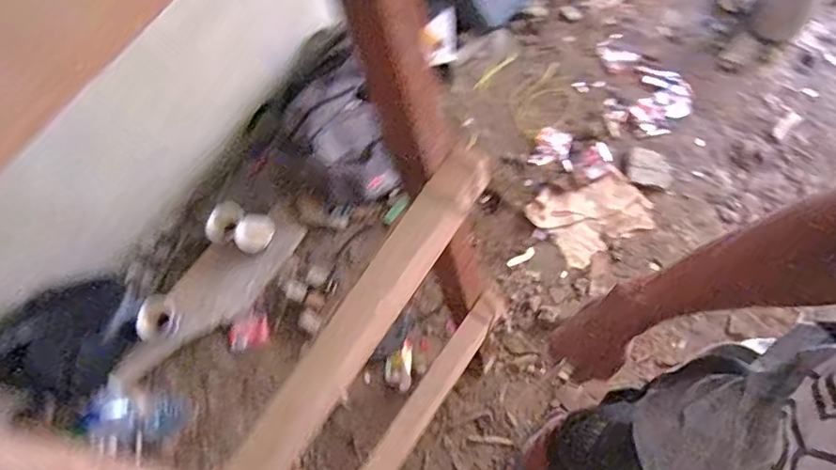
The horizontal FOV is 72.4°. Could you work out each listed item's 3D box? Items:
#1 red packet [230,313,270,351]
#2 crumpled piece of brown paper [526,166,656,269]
[{"bbox_3d":[-0.405,0.234,1.377,0.096,0.017,0.065,-17,74,-5],"label":"red packet"},{"bbox_3d":[0.455,-0.058,1.495,0.287,0.017,0.206,-29,75,-9],"label":"crumpled piece of brown paper"}]

